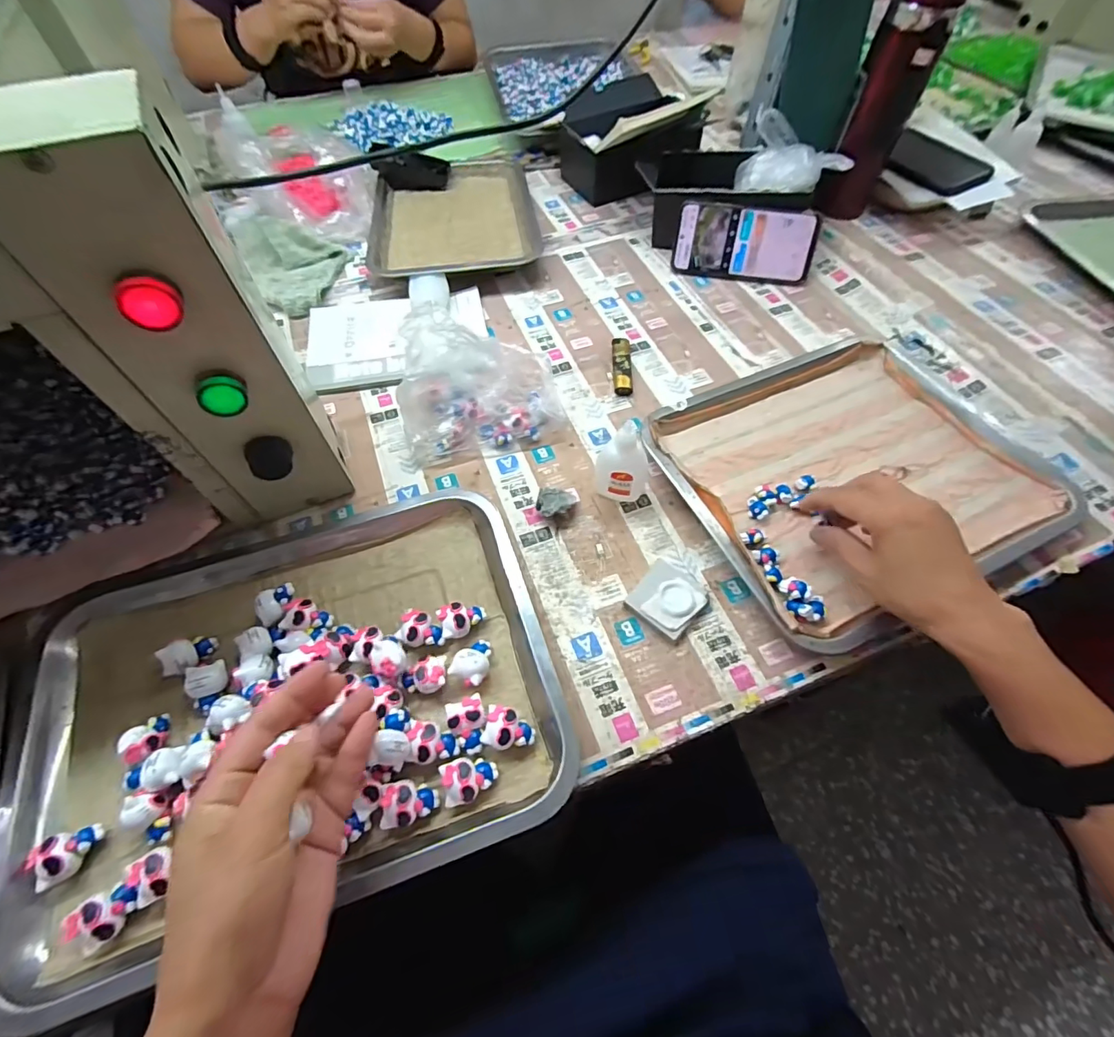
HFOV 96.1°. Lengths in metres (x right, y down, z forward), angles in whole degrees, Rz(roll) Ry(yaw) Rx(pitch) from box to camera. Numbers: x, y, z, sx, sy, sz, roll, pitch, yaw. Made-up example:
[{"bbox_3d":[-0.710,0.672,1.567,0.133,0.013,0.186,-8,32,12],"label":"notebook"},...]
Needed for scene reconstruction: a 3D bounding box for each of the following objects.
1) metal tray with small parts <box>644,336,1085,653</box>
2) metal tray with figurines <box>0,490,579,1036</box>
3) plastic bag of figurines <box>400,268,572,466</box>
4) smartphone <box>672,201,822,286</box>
[{"bbox_3d":[0.266,-0.049,0.456,0.306,0.032,0.260,-23,61,-13],"label":"metal tray with small parts"},{"bbox_3d":[-0.189,0.124,0.363,0.358,0.042,0.277,-17,60,-10],"label":"metal tray with figurines"},{"bbox_3d":[-0.074,-0.138,0.468,0.151,0.117,0.110,-9,59,-5],"label":"plastic bag of figurines"},{"bbox_3d":[0.231,-0.342,0.622,0.164,0.081,0.013,9,25,6],"label":"smartphone"}]

